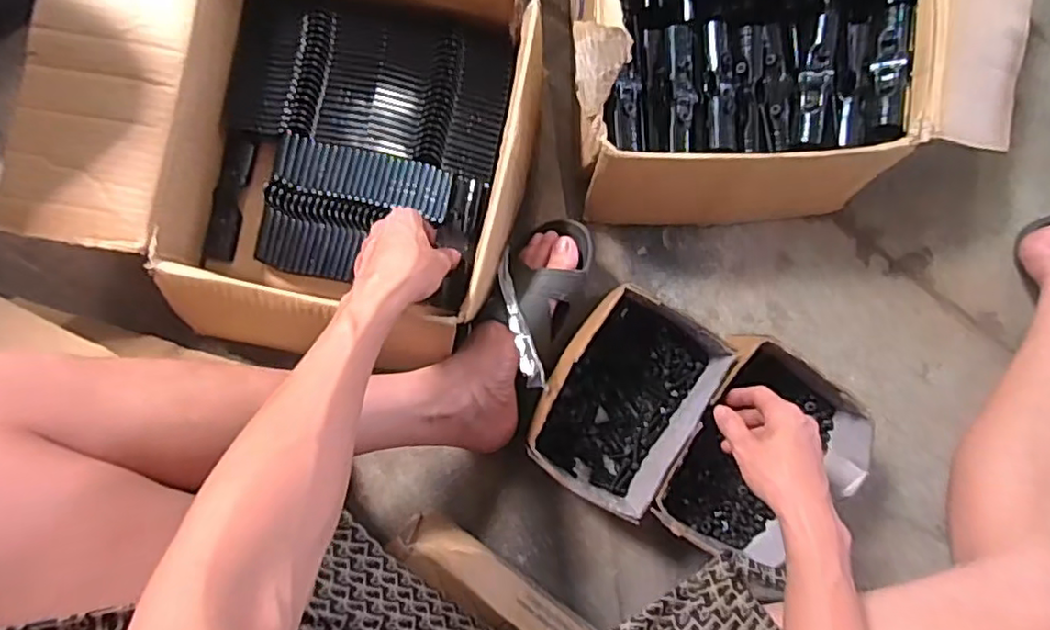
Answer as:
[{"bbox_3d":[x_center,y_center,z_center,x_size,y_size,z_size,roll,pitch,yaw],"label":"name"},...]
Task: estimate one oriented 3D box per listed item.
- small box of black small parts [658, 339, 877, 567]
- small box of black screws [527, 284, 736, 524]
[{"bbox_3d":[0.242,0.142,0.652,0.173,0.098,0.204,25,88,-2],"label":"small box of black small parts"},{"bbox_3d":[0.099,0.086,0.662,0.140,0.094,0.200,31,88,-2],"label":"small box of black screws"}]

